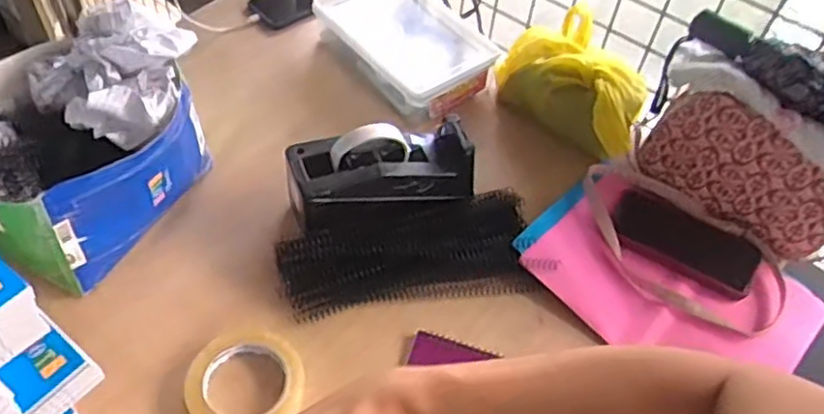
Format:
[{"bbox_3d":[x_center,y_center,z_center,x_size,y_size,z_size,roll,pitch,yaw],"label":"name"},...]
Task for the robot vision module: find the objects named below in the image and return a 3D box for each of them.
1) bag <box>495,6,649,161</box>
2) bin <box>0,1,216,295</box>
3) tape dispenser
[{"bbox_3d":[0.211,-0.154,0.855,0.115,0.089,0.204,-31,61,-26],"label":"bag"},{"bbox_3d":[-0.336,-0.072,0.694,0.206,0.178,0.244,36,57,21],"label":"bin"},{"bbox_3d":[-0.031,-0.036,0.730,0.198,0.093,0.089,-13,54,-14],"label":"tape dispenser"}]

